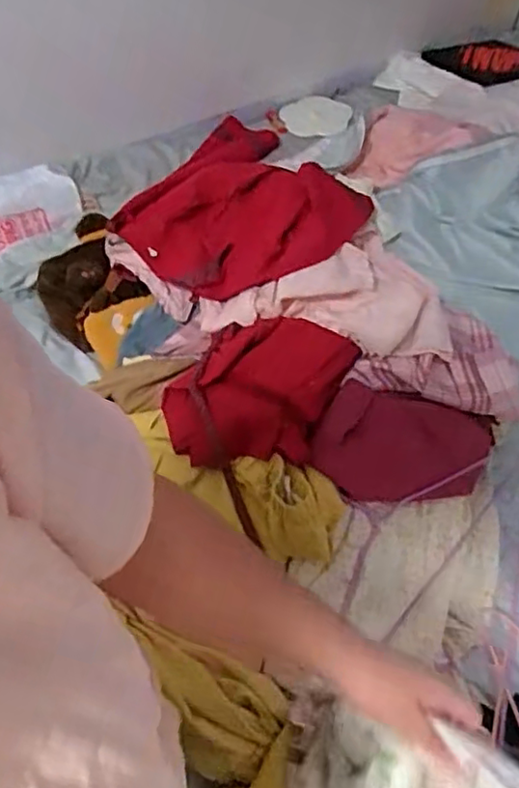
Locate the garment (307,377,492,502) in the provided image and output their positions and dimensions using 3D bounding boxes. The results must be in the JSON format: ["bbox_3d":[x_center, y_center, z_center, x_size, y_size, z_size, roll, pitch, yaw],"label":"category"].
[{"bbox_3d":[0.200,0.061,0.854,0.274,0.084,0.148,-7,59,-5],"label":"garment"}]

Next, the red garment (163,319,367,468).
[{"bbox_3d":[-0.003,-0.005,0.876,0.203,0.043,0.249,22,61,12],"label":"red garment"}]

